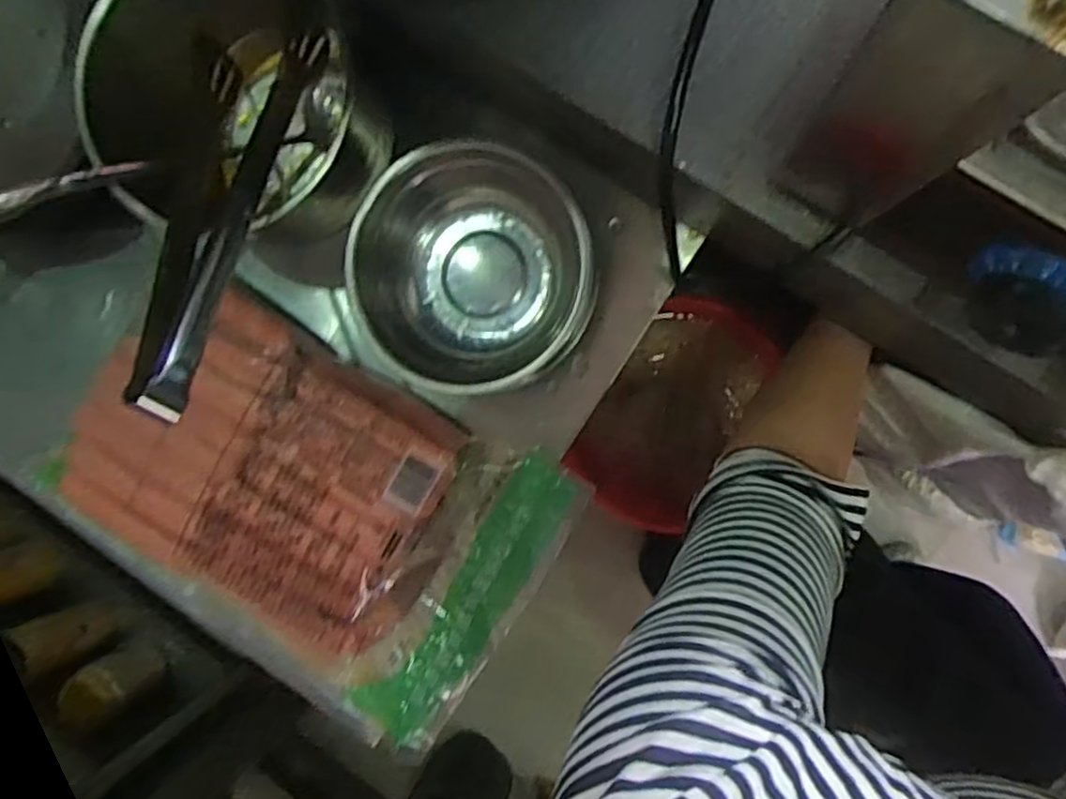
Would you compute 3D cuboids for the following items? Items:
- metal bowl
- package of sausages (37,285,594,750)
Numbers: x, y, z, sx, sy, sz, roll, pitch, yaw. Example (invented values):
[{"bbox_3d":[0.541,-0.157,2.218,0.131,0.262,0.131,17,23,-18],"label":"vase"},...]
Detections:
[{"bbox_3d":[-0.042,-0.087,0.503,0.166,0.074,0.151,0,92,9],"label":"metal bowl"},{"bbox_3d":[-0.175,0.085,0.554,0.353,0.052,0.242,28,96,7],"label":"package of sausages"}]

